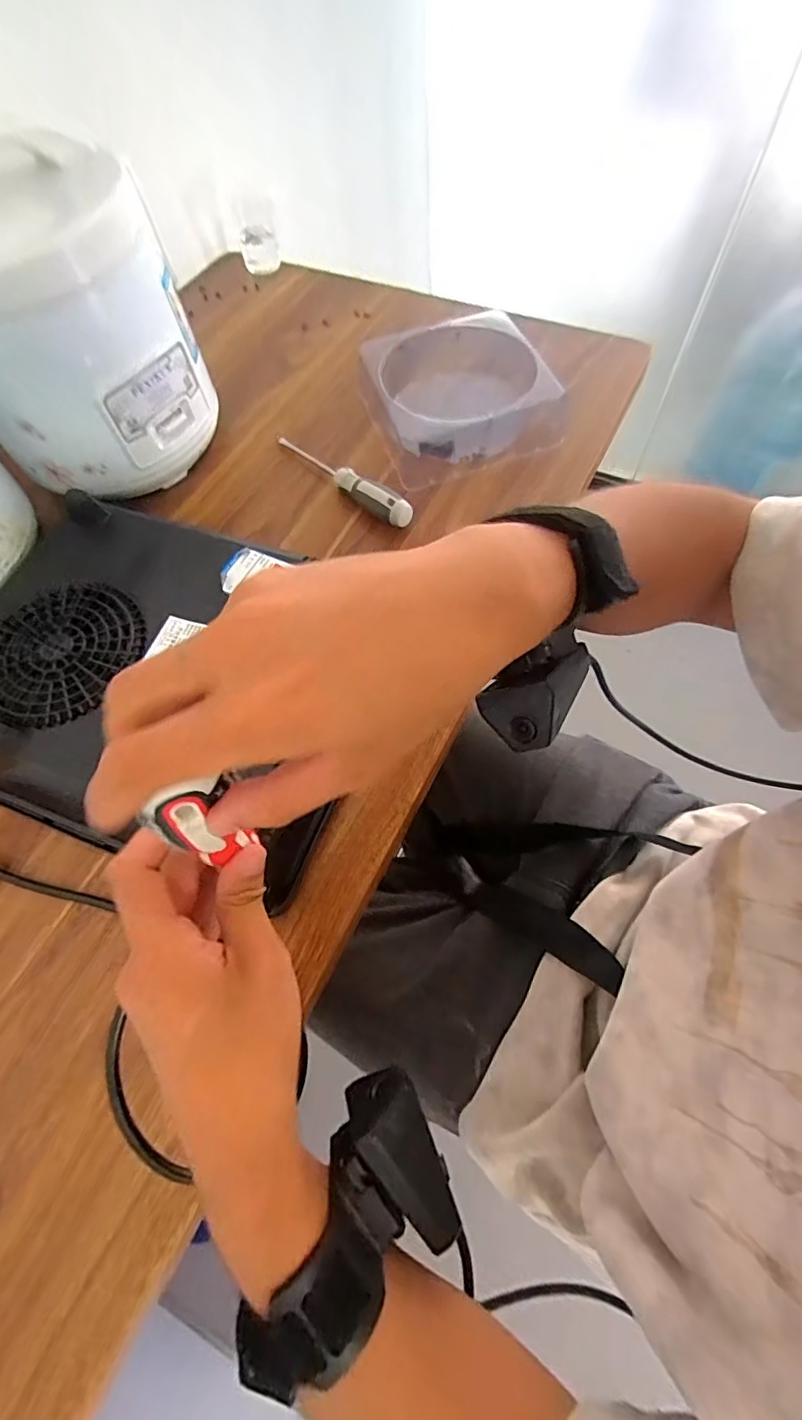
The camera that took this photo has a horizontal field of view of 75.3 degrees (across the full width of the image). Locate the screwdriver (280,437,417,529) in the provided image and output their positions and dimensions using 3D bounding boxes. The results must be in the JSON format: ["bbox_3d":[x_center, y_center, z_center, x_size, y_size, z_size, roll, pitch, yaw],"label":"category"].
[{"bbox_3d":[-0.059,-0.225,0.500,0.023,0.033,0.182,-40,66,-14],"label":"screwdriver"}]

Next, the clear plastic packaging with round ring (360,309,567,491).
[{"bbox_3d":[0.065,-0.322,0.535,0.177,0.058,0.165,-18,62,-4],"label":"clear plastic packaging with round ring"}]

